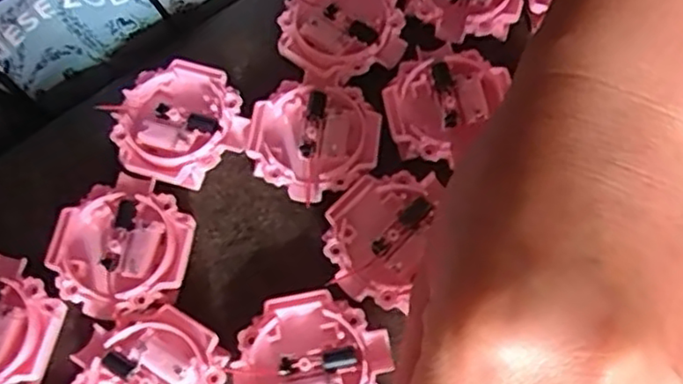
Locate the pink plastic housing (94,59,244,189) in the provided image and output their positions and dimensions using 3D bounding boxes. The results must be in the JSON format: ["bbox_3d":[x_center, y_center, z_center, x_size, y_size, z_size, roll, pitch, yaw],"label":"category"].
[{"bbox_3d":[-0.068,-0.029,0.279,0.051,0.011,0.050,-33,69,-11],"label":"pink plastic housing"}]

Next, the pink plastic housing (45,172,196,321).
[{"bbox_3d":[-0.084,0.021,0.260,0.051,0.010,0.050,-1,67,3],"label":"pink plastic housing"}]

